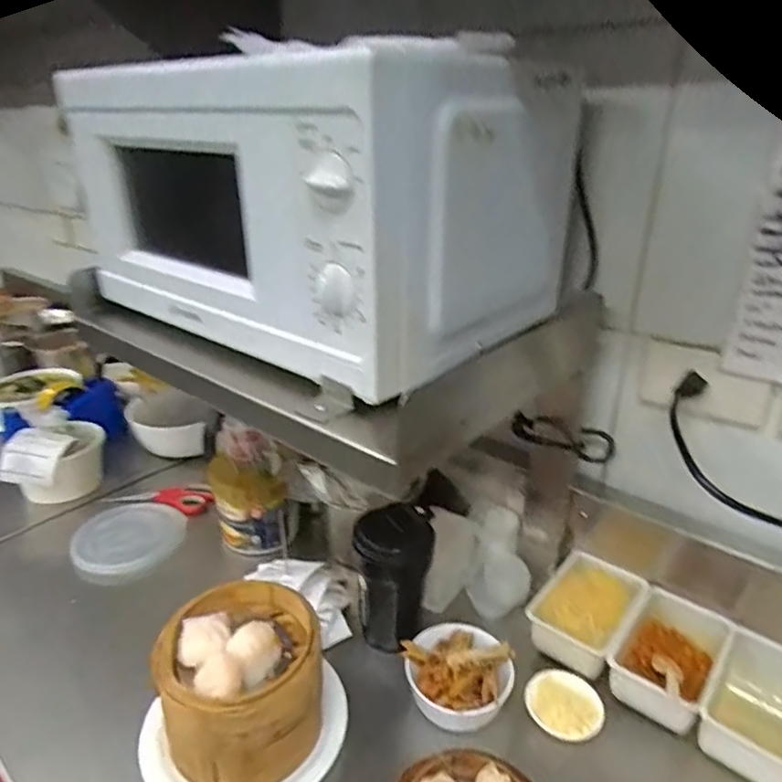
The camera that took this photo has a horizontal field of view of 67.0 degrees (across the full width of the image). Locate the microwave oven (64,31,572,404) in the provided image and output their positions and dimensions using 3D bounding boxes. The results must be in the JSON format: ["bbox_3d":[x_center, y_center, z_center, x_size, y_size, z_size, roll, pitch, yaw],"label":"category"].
[{"bbox_3d":[-0.062,-0.181,0.584,0.393,0.230,0.295,15,26,30],"label":"microwave oven"}]

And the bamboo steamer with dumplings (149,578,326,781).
[{"bbox_3d":[-0.139,0.273,0.559,0.143,0.114,0.140,1,22,0],"label":"bamboo steamer with dumplings"}]

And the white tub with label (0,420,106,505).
[{"bbox_3d":[-0.535,0.115,0.952,0.137,0.118,0.117,-7,24,-20],"label":"white tub with label"}]

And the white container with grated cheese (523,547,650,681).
[{"bbox_3d":[0.219,0.250,0.665,0.097,0.050,0.138,18,28,35],"label":"white container with grated cheese"}]

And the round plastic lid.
[{"bbox_3d":[-0.371,0.205,0.841,0.144,0.021,0.157,-8,24,-20],"label":"round plastic lid"}]

